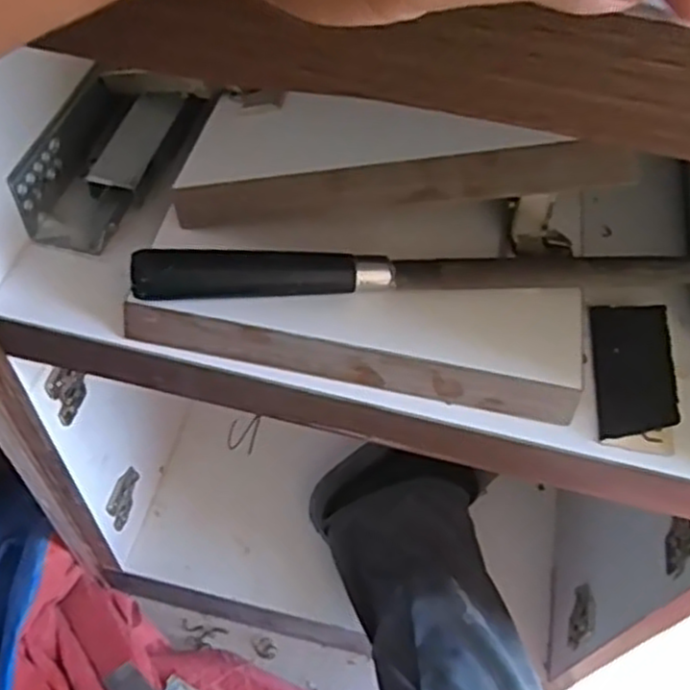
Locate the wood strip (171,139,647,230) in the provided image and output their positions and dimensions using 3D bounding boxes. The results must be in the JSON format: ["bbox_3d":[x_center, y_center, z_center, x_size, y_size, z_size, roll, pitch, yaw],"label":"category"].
[{"bbox_3d":[0.017,-0.074,0.346,0.224,0.023,0.011,-1,52,23],"label":"wood strip"}]

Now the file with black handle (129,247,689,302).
[{"bbox_3d":[0.059,-0.039,0.372,0.322,0.018,0.022,-1,55,-6],"label":"file with black handle"}]

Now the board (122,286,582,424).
[{"bbox_3d":[0.007,-0.013,0.373,0.222,0.028,0.059,11,55,3],"label":"board"}]

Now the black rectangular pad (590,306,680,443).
[{"bbox_3d":[0.150,0.012,0.378,0.037,0.004,0.080,-1,54,15],"label":"black rectangular pad"}]

